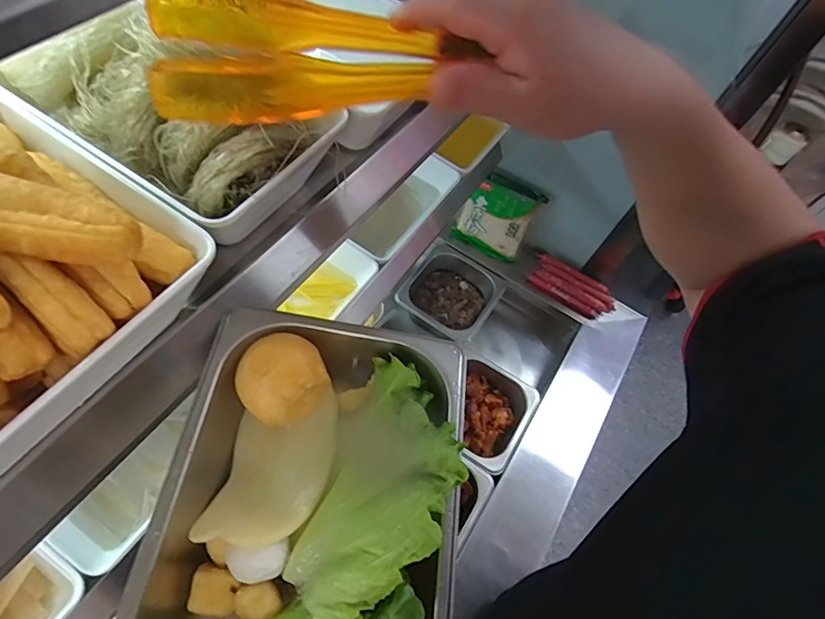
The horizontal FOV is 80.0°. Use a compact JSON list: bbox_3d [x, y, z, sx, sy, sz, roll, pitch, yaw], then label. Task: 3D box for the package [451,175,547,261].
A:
[{"bbox_3d":[0.159,-0.178,0.936,0.136,0.152,0.035,26,41,9],"label":"package"}]

